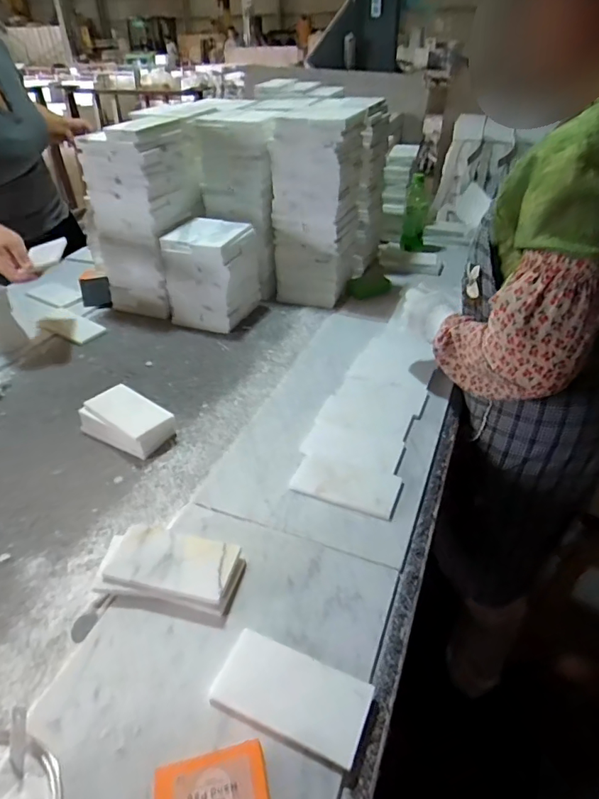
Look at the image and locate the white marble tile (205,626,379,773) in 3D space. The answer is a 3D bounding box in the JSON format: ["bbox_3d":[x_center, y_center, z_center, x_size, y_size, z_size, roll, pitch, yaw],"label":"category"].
[{"bbox_3d":[-0.009,0.289,0.480,0.147,0.013,0.075,15,39,20],"label":"white marble tile"}]

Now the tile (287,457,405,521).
[{"bbox_3d":[0.067,0.121,0.705,0.151,0.015,0.072,15,39,20],"label":"tile"}]

